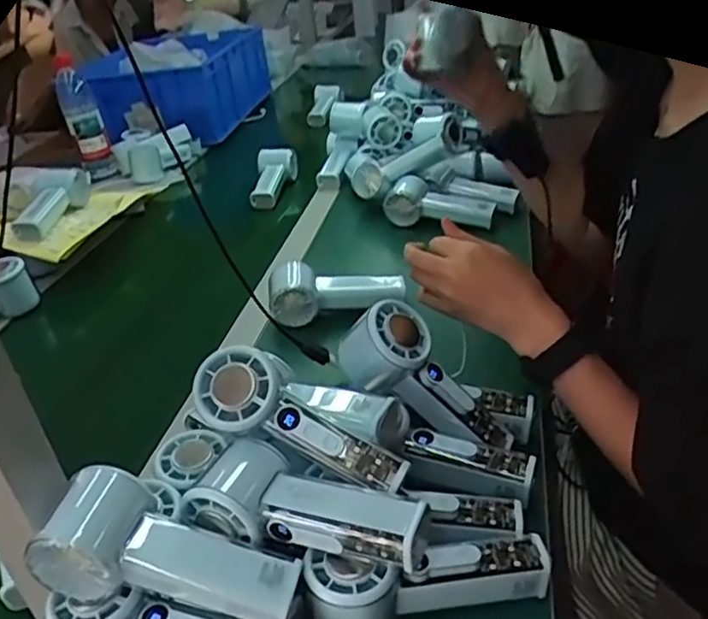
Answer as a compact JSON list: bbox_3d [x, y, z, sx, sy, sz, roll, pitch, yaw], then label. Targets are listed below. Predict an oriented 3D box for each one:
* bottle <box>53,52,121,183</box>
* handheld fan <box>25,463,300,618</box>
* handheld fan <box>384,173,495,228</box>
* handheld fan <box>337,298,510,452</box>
[{"bbox_3d":[-0.500,-0.350,1.220,0.061,0.215,0.066,-20,33,-19],"label":"bottle"},{"bbox_3d":[-0.110,0.149,0.392,0.152,0.050,0.059,19,35,2],"label":"handheld fan"},{"bbox_3d":[0.121,-0.147,0.938,0.152,0.066,0.062,10,33,4],"label":"handheld fan"},{"bbox_3d":[0.057,0.064,0.523,0.156,0.070,0.047,40,40,-4],"label":"handheld fan"}]

